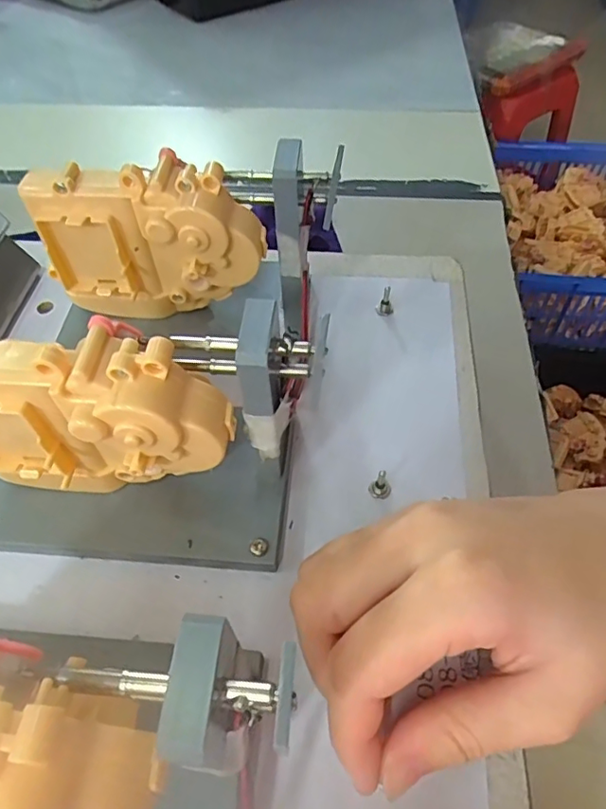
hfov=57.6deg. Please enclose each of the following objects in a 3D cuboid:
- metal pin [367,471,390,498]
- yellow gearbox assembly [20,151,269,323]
[{"bbox_3d":[0.032,0.033,0.226,0.007,0.012,0.008,-15,54,-9],"label":"metal pin"},{"bbox_3d":[-0.065,-0.070,0.245,0.093,0.070,0.027,7,54,7],"label":"yellow gearbox assembly"}]

